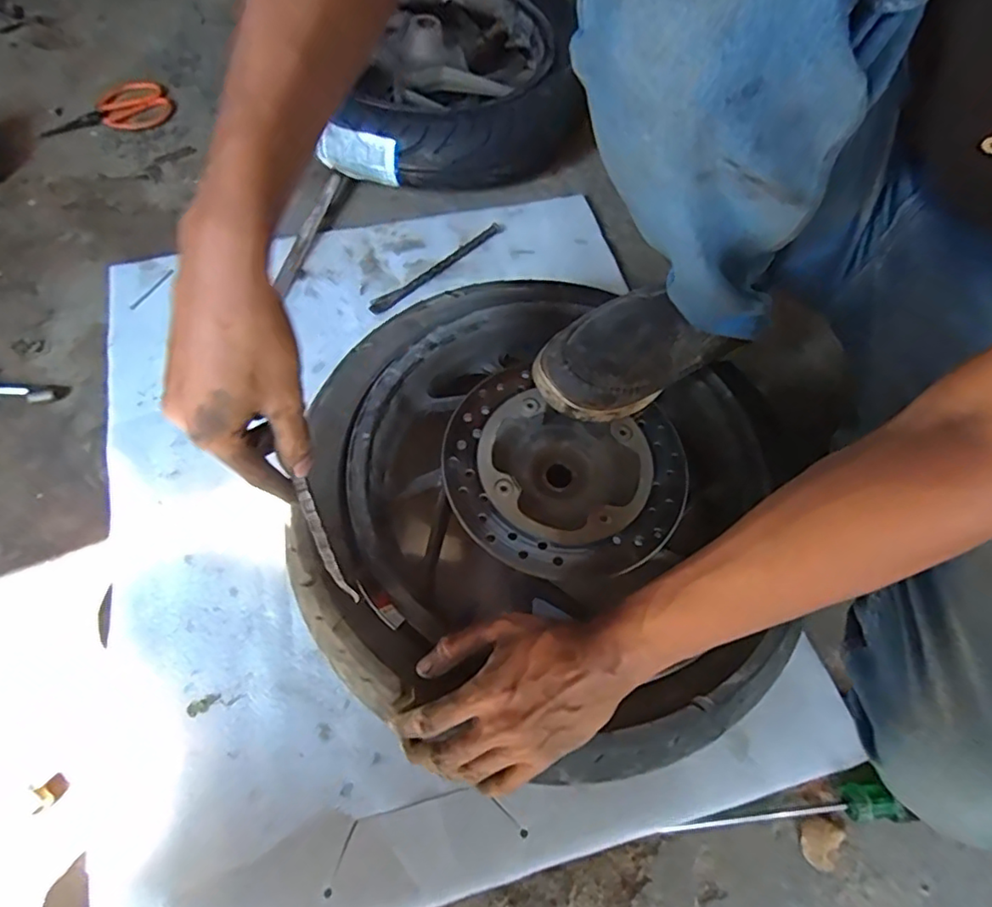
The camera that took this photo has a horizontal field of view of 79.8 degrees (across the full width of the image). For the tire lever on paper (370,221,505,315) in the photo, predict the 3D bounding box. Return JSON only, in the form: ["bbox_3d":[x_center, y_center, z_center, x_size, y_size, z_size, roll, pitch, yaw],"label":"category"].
[{"bbox_3d":[-0.073,-0.243,0.769,0.023,0.016,0.222,42,68,17],"label":"tire lever on paper"}]

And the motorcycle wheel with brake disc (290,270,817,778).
[{"bbox_3d":[0.041,0.034,0.573,0.414,0.121,0.423,9,63,1],"label":"motorcycle wheel with brake disc"}]

